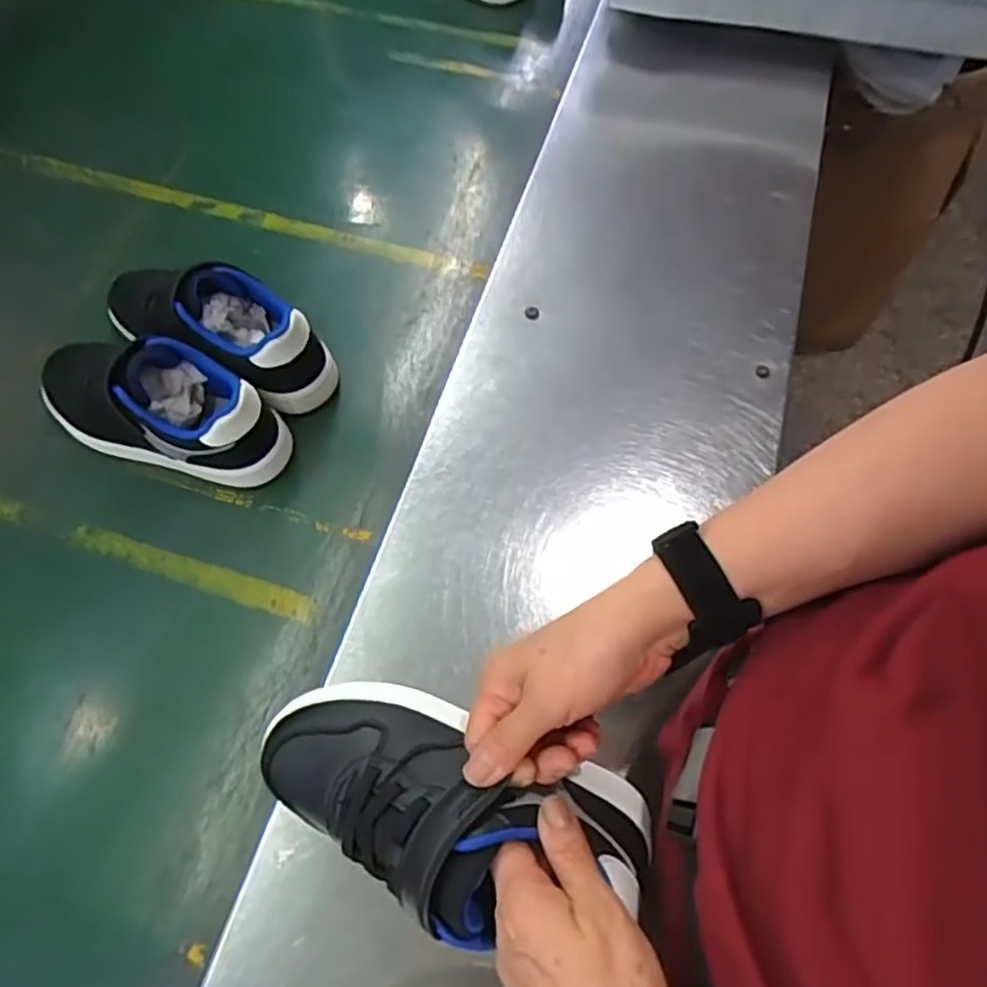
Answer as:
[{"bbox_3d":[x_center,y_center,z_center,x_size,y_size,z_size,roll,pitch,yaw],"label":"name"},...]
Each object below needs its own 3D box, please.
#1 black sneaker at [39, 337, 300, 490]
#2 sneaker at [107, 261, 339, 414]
[{"bbox_3d":[-0.270,-0.074,0.537,0.204,0.100,0.079,17,65,8],"label":"black sneaker"},{"bbox_3d":[-0.236,-0.147,0.560,0.210,0.086,0.070,25,64,12],"label":"sneaker"}]

